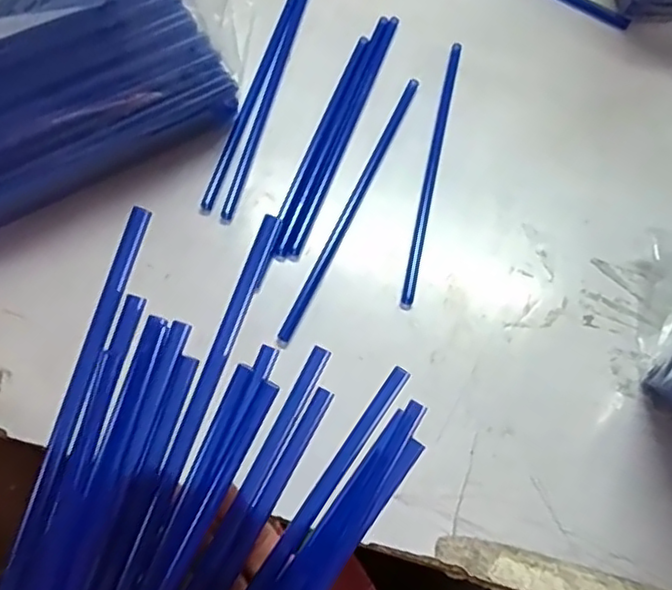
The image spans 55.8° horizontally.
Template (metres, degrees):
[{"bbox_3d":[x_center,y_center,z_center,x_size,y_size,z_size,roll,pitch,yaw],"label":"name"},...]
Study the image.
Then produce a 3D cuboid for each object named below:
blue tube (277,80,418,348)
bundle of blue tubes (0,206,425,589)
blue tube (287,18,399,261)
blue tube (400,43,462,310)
[{"bbox_3d":[0.014,-0.070,0.467,0.008,0.005,0.250,22,65,8],"label":"blue tube"},{"bbox_3d":[-0.059,0.115,0.264,0.144,0.030,0.265,18,83,-6],"label":"bundle of blue tubes"},{"bbox_3d":[0.009,-0.132,0.494,0.010,0.004,0.248,18,64,6],"label":"blue tube"},{"bbox_3d":[0.074,-0.101,0.485,0.008,0.004,0.249,13,64,3],"label":"blue tube"}]

